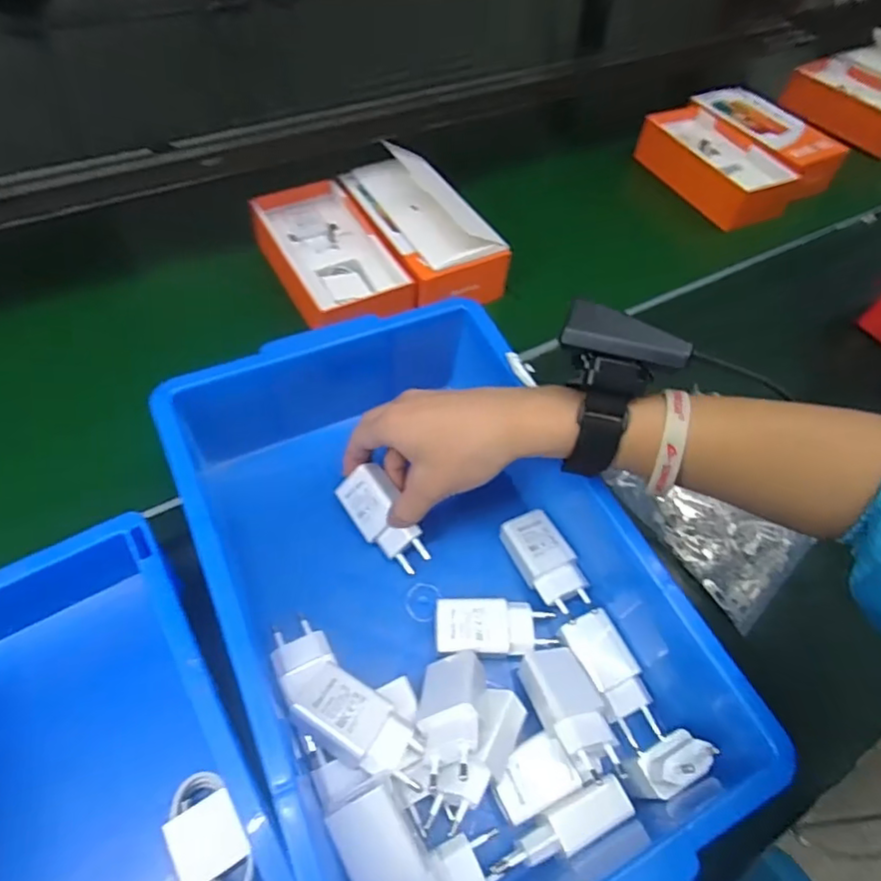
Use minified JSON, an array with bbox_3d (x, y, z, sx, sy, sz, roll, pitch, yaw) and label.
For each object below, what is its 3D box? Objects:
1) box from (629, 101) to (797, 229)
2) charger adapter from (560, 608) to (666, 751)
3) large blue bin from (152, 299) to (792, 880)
[{"bbox_3d":[0.339,-0.357,0.746,0.106,0.045,0.212,-23,59,-19],"label":"box"},{"bbox_3d":[0.115,0.155,0.385,0.036,0.016,0.083,-20,58,-17],"label":"charger adapter"},{"bbox_3d":[-0.006,0.089,0.374,0.238,0.104,0.360,-20,59,-18],"label":"large blue bin"}]

